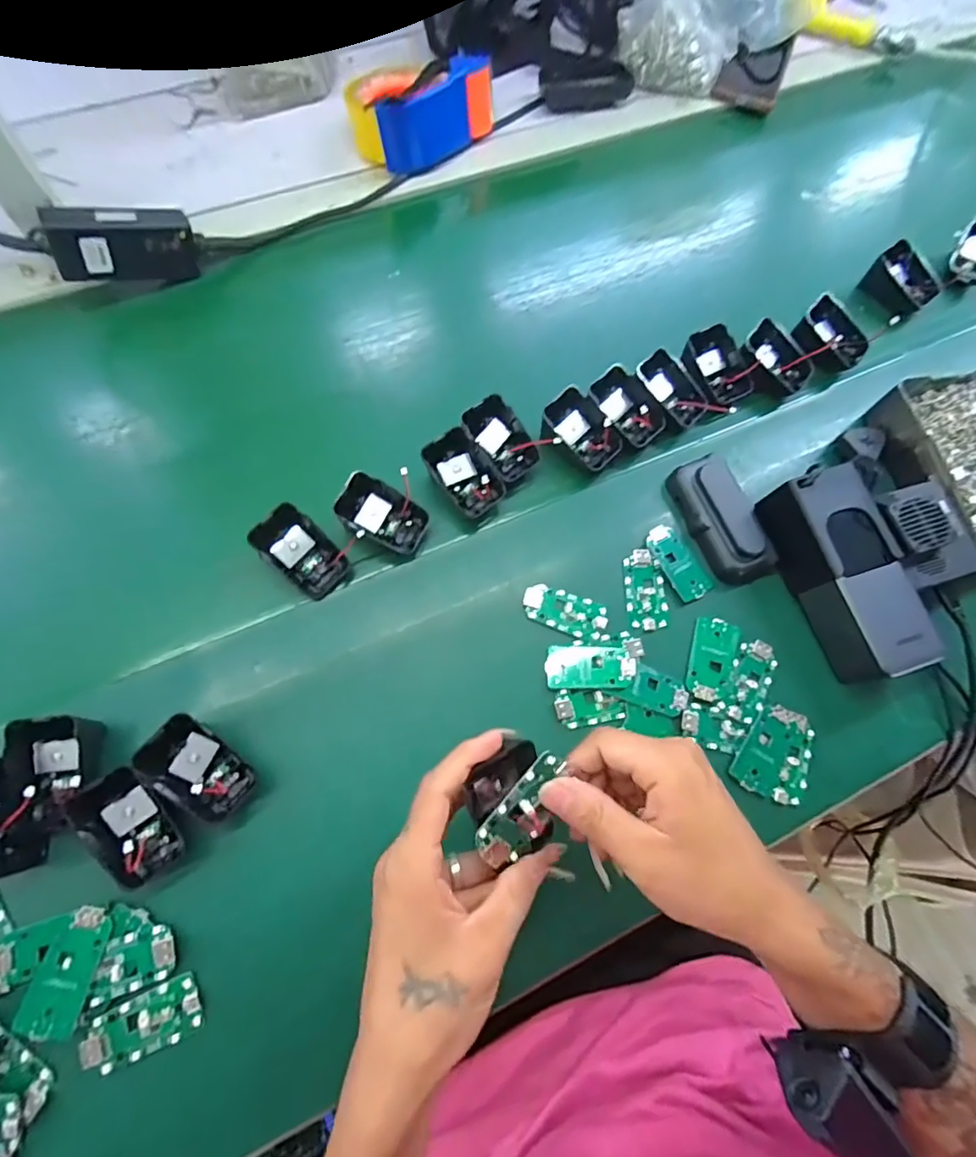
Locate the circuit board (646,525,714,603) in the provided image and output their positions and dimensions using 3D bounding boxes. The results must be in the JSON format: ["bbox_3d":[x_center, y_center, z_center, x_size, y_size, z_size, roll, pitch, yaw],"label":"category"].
[{"bbox_3d":[0.153,-0.014,0.431,0.032,0.004,0.064,-26,72,-12],"label":"circuit board"}]

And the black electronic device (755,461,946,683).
[{"bbox_3d":[0.272,-0.004,0.406,0.065,0.061,0.159,-20,84,-8],"label":"black electronic device"}]

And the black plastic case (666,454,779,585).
[{"bbox_3d":[0.191,-0.050,0.434,0.049,0.025,0.106,-22,71,-10],"label":"black plastic case"}]

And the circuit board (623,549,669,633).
[{"bbox_3d":[0.124,0.008,0.424,0.031,0.006,0.064,-4,69,-3],"label":"circuit board"}]

